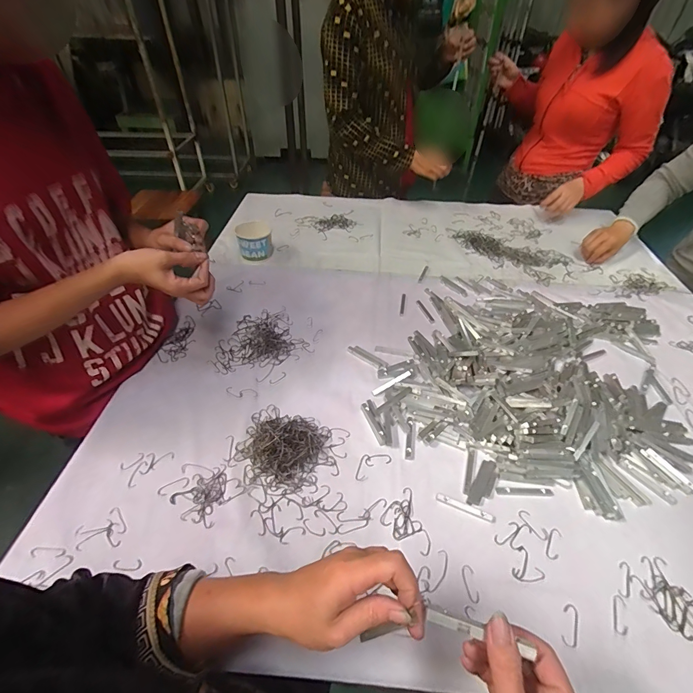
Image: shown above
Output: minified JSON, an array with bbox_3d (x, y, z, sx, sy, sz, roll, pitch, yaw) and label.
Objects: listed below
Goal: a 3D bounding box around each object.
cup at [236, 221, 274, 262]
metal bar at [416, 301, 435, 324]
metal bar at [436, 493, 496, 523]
[{"bbox_3d":[-0.230,-0.263,0.937,0.085,0.079,0.075,-10,44,-11],"label":"cup"},{"bbox_3d":[0.172,-0.077,0.811,0.013,0.004,0.079,-12,45,-14],"label":"metal bar"},{"bbox_3d":[0.164,0.222,0.512,0.080,0.004,0.011,18,46,17],"label":"metal bar"}]

